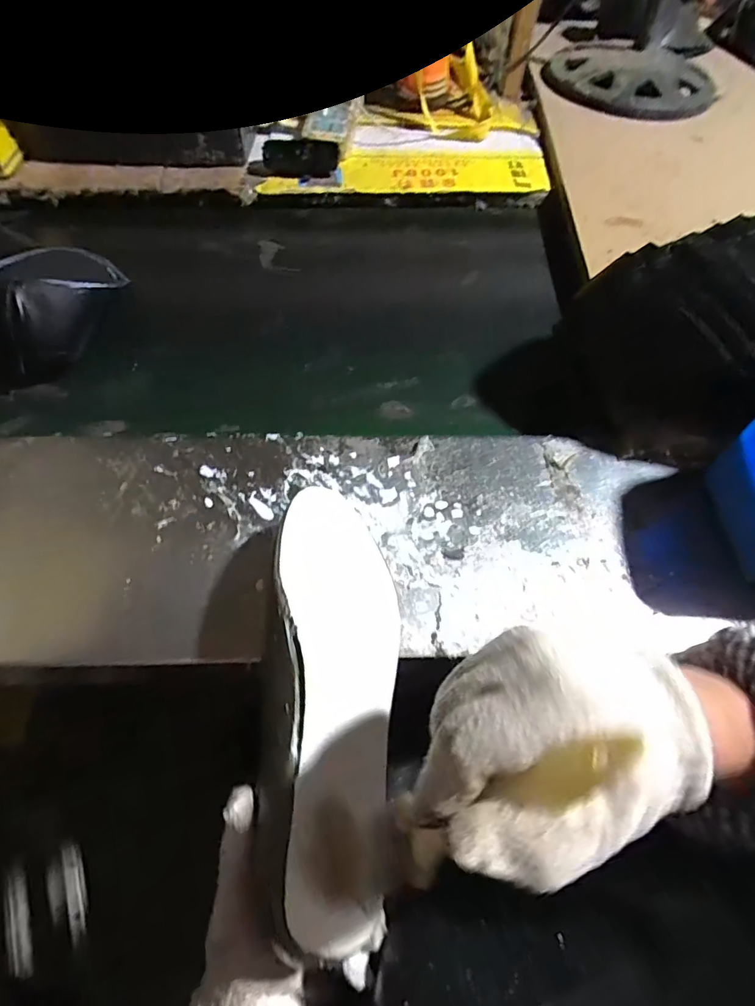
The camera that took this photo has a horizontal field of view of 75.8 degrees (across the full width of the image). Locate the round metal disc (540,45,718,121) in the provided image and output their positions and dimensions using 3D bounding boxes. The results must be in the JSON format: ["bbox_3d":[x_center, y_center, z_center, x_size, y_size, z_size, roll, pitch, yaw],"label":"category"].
[{"bbox_3d":[0.460,-0.767,0.879,0.298,0.063,0.253,3,60,-1],"label":"round metal disc"}]

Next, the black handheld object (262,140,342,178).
[{"bbox_3d":[-0.114,-0.515,0.728,0.111,0.034,0.041,1,60,-1],"label":"black handheld object"}]

